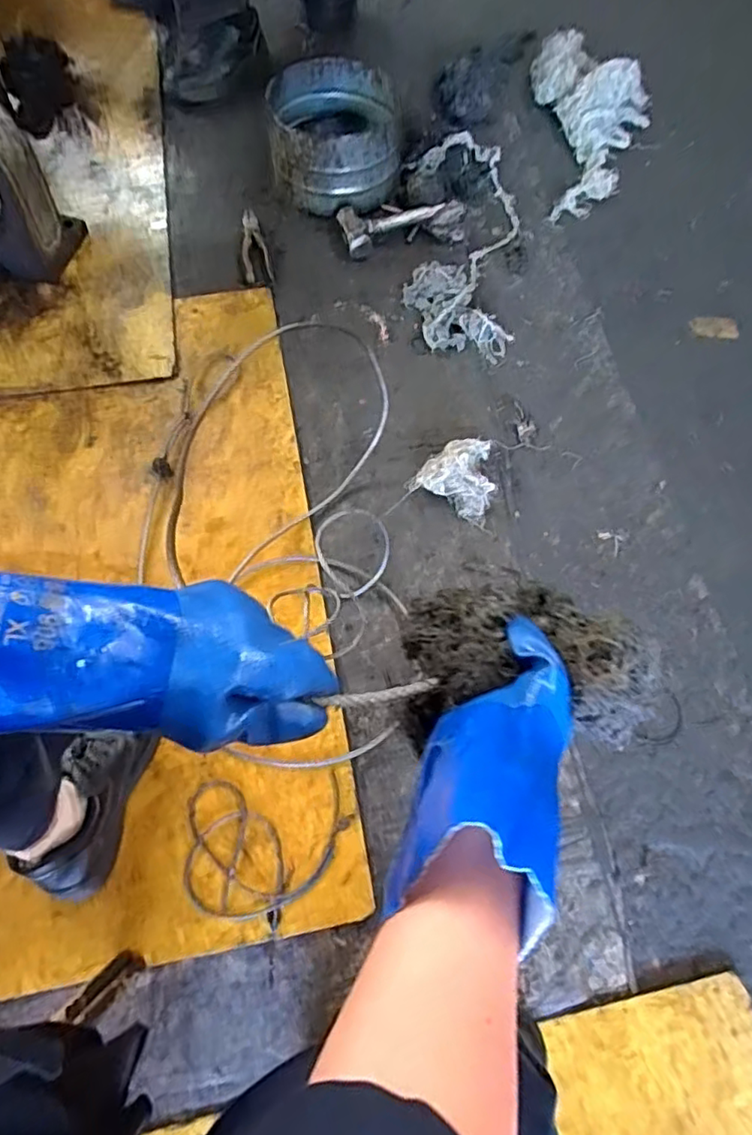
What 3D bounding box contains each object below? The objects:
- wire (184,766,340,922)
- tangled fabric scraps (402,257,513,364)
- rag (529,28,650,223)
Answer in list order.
[{"bbox_3d":[-0.143,0.347,0.750,0.194,0.019,0.163,-2,68,-2],"label":"wire"},{"bbox_3d":[0.148,-0.477,1.110,0.157,0.030,0.242,-19,69,-8],"label":"tangled fabric scraps"},{"bbox_3d":[0.444,-0.942,1.280,0.272,0.112,0.467,14,68,5],"label":"rag"}]

